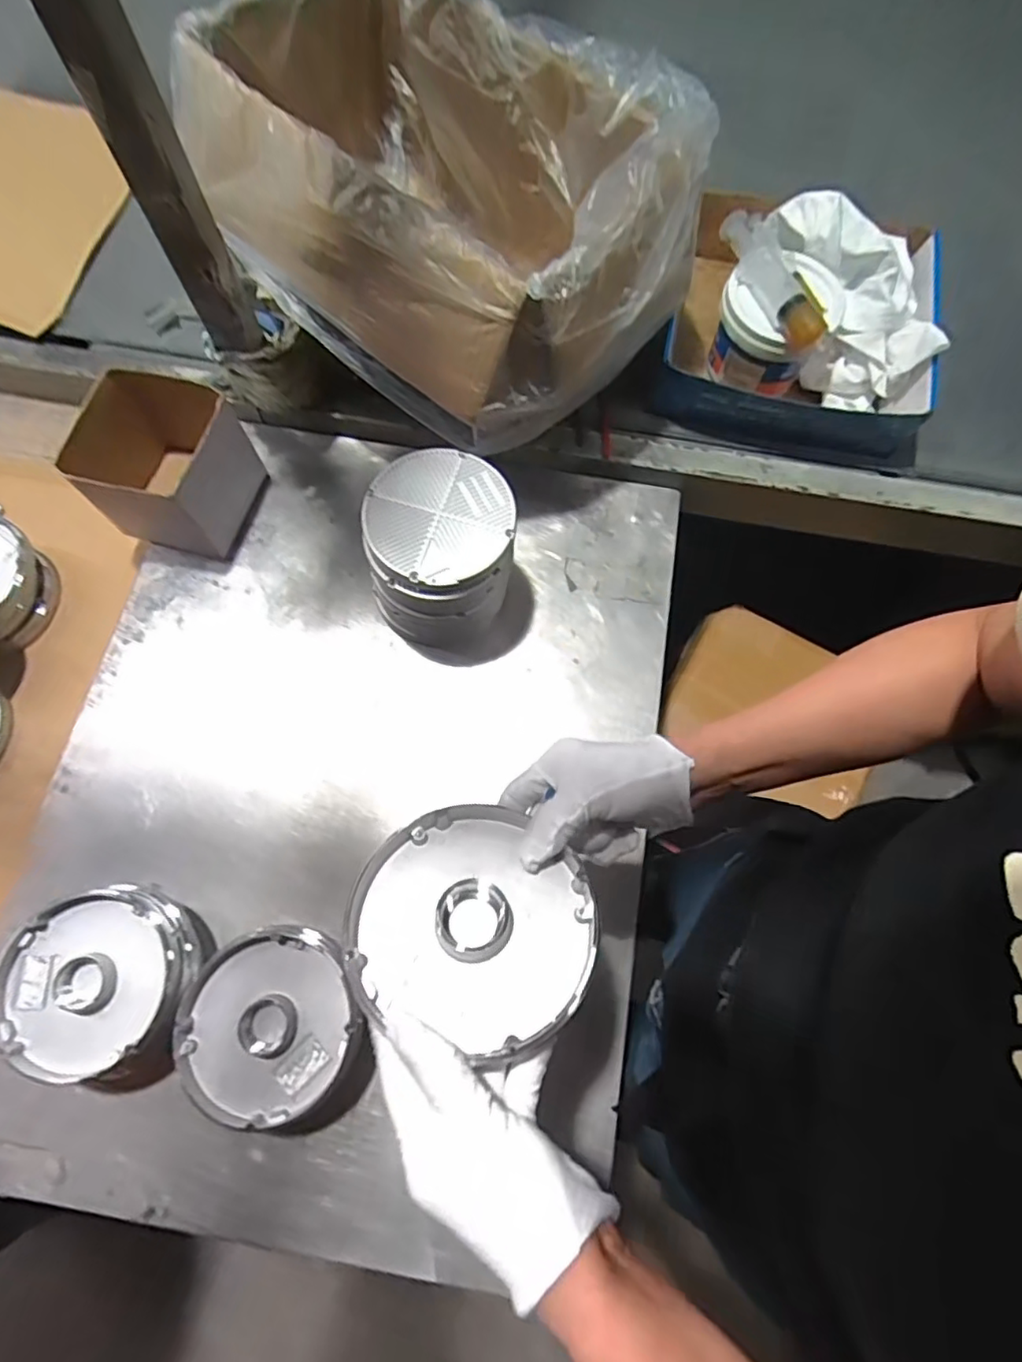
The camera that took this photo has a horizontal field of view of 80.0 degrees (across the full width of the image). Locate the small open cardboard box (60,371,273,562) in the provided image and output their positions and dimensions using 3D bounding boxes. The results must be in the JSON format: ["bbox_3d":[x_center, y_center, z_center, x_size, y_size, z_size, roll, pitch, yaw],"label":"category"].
[{"bbox_3d":[-0.374,-0.237,0.673,0.143,0.117,0.143,11,72,2],"label":"small open cardboard box"}]

